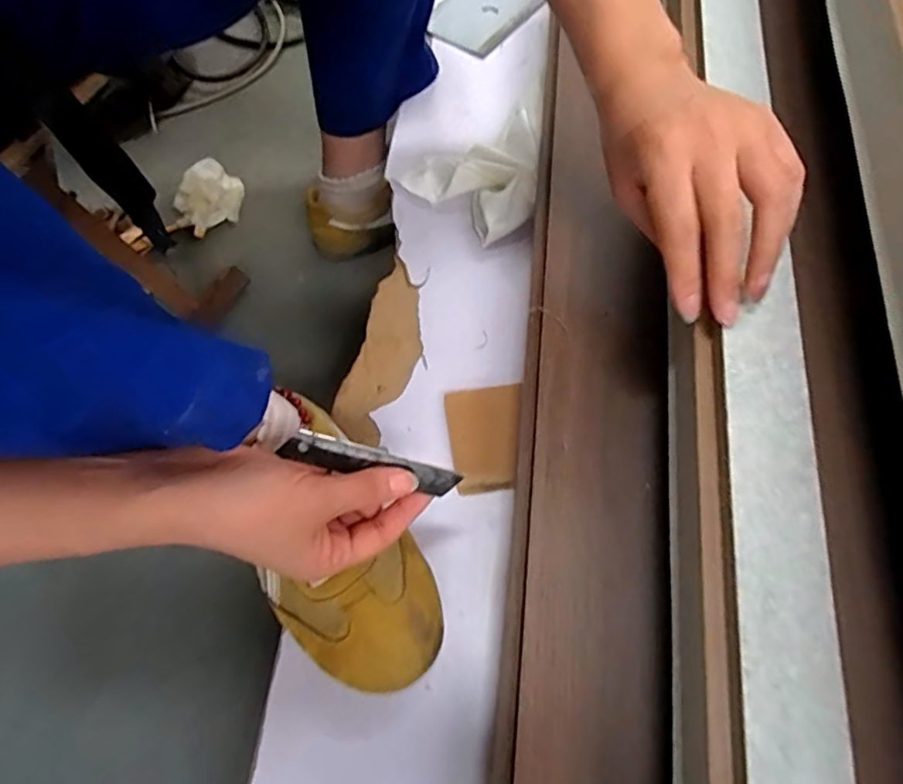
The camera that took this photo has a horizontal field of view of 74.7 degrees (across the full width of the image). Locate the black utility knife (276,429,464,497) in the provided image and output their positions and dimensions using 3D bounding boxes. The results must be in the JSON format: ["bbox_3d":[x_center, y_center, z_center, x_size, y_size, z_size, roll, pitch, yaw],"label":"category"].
[{"bbox_3d":[-0.043,0.039,0.329,0.099,0.014,0.018,16,64,-18],"label":"black utility knife"}]

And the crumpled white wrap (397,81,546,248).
[{"bbox_3d":[0.018,-0.217,0.557,0.123,0.038,0.158,7,66,6],"label":"crumpled white wrap"}]

